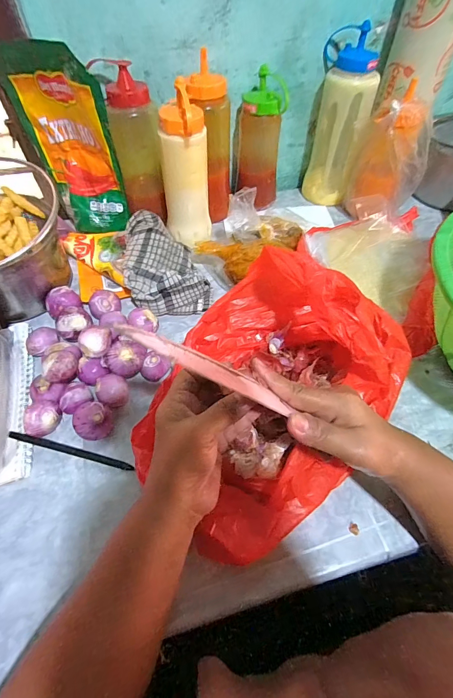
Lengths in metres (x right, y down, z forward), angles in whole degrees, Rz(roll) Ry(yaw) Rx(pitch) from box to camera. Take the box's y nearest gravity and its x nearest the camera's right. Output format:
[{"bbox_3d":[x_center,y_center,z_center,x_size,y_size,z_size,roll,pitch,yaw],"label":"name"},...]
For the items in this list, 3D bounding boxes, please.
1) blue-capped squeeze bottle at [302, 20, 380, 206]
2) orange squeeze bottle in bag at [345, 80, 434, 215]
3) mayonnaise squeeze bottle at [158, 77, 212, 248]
[{"bbox_3d":[0.190,-0.375,0.590,0.095,0.227,0.072,17,56,11],"label":"blue-capped squeeze bottle"},{"bbox_3d":[0.268,-0.310,0.570,0.075,0.172,0.105,-37,63,-24],"label":"orange squeeze bottle in bag"},{"bbox_3d":[-0.059,-0.254,0.507,0.066,0.196,0.065,16,56,10],"label":"mayonnaise squeeze bottle"}]

